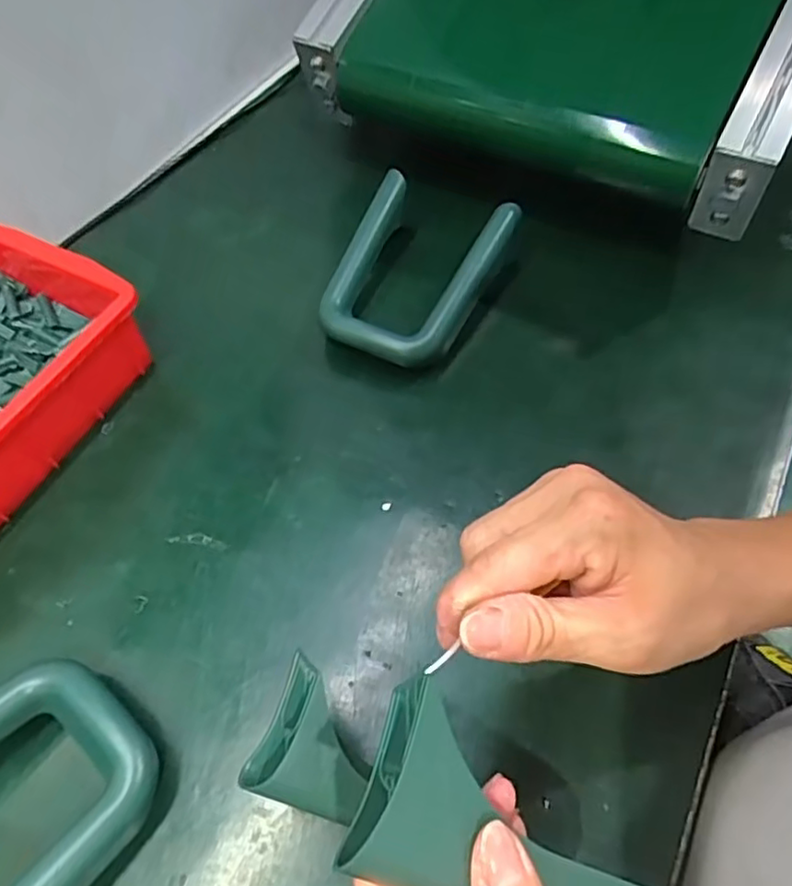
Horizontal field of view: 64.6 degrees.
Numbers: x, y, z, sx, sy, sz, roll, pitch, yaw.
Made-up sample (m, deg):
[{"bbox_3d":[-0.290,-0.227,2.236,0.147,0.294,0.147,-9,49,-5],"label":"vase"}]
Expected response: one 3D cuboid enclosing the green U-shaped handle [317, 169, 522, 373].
[{"bbox_3d":[0.012,-0.137,0.492,0.115,0.024,0.157,27,73,12],"label":"green U-shaped handle"}]

